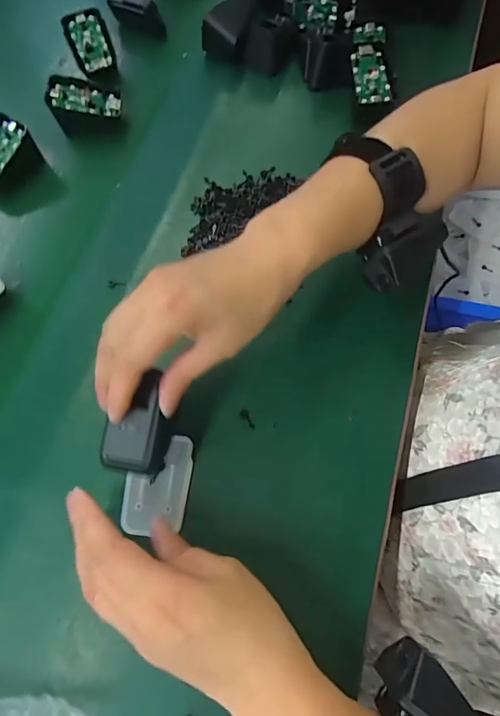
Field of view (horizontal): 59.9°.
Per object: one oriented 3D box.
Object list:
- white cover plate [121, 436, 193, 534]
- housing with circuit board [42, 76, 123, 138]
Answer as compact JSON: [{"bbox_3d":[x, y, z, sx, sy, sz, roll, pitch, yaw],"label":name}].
[{"bbox_3d":[-0.066,0.090,0.310,0.044,0.007,0.068,7,68,2],"label":"white cover plate"},{"bbox_3d":[-0.167,-0.255,0.446,0.067,0.050,0.043,-9,68,-4],"label":"housing with circuit board"}]

